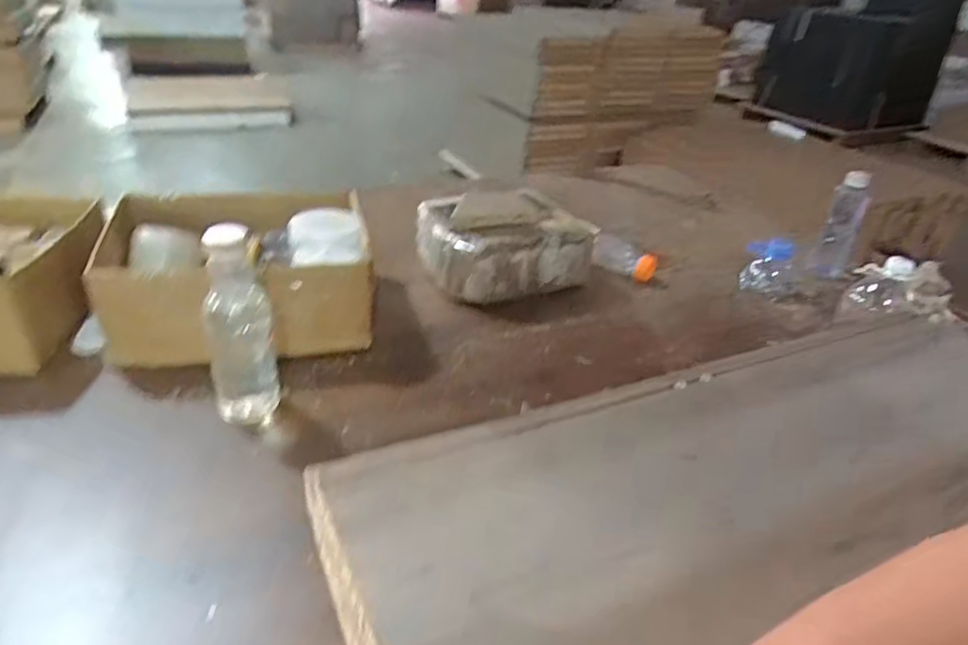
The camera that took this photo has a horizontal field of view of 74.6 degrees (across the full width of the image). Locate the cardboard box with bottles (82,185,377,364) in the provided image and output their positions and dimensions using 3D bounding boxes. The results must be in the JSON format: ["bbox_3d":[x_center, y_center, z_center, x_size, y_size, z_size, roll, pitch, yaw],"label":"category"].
[{"bbox_3d":[-0.312,-0.079,0.818,0.302,0.155,0.219,-4,34,-16],"label":"cardboard box with bottles"}]

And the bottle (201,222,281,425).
[{"bbox_3d":[-0.255,0.000,0.660,0.065,0.203,0.074,-7,35,-20],"label":"bottle"}]

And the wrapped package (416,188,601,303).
[{"bbox_3d":[0.037,-0.131,0.987,0.266,0.128,0.191,-1,33,-11],"label":"wrapped package"}]

